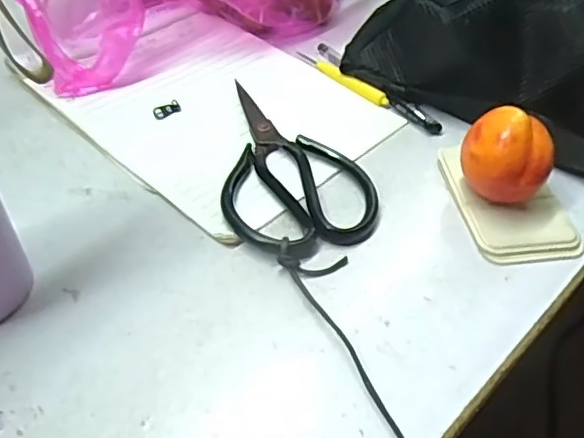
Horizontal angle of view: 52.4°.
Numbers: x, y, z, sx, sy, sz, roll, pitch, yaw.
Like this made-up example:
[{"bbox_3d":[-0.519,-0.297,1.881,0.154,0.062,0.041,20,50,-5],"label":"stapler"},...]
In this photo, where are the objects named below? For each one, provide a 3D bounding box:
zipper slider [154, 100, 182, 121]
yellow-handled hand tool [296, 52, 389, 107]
[{"bbox_3d":[-0.097,-0.085,0.462,0.022,0.004,0.011,-32,54,-28],"label":"zipper slider"},{"bbox_3d":[0.040,-0.121,0.499,0.013,0.006,0.103,-33,56,-30],"label":"yellow-handled hand tool"}]

